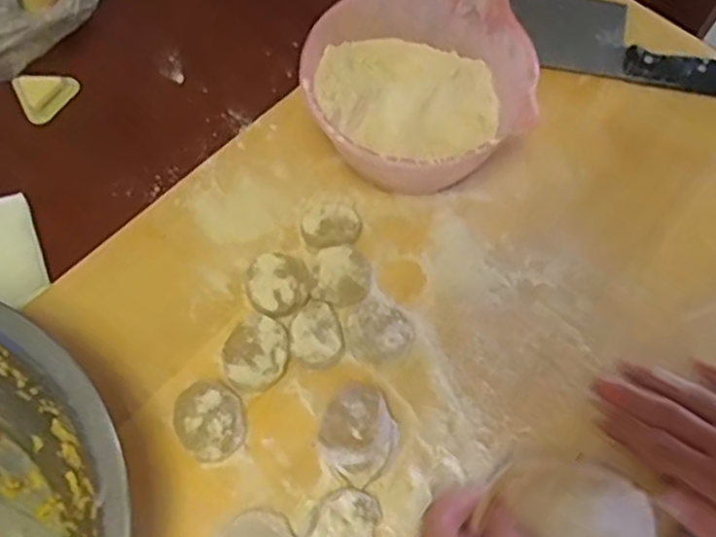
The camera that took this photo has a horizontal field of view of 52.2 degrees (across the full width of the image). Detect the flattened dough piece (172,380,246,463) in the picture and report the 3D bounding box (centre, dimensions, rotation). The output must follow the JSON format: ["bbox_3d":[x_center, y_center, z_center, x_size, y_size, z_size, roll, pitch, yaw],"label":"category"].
[{"bbox_3d":[-0.092,0.095,0.457,0.041,0.013,0.049,-25,67,-13],"label":"flattened dough piece"}]

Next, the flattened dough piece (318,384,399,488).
[{"bbox_3d":[0.001,0.100,0.446,0.046,0.022,0.051,32,68,14],"label":"flattened dough piece"}]

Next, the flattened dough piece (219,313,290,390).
[{"bbox_3d":[-0.067,0.055,0.475,0.043,0.016,0.046,0,64,-1],"label":"flattened dough piece"}]

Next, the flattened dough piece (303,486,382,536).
[{"bbox_3d":[-0.010,0.151,0.425,0.036,0.015,0.049,36,69,16],"label":"flattened dough piece"}]

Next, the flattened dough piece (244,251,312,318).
[{"bbox_3d":[-0.054,0.011,0.498,0.043,0.015,0.044,0,64,-1],"label":"flattened dough piece"}]

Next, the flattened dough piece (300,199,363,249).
[{"bbox_3d":[-0.019,-0.033,0.519,0.041,0.016,0.040,0,64,-1],"label":"flattened dough piece"}]

